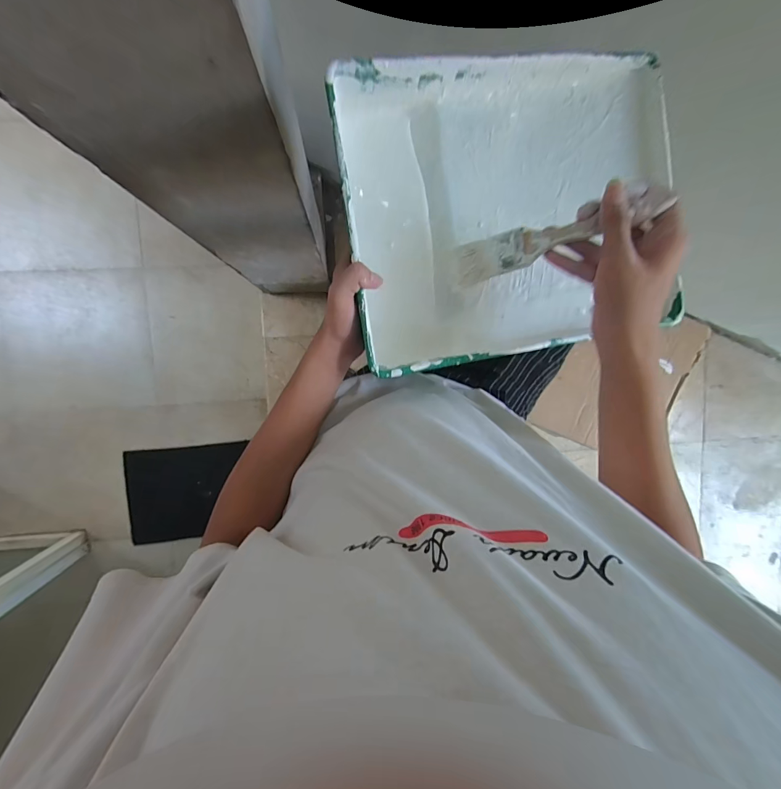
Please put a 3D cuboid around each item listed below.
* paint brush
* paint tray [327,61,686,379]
[{"bbox_3d":[0.141,-0.138,0.335,0.171,0.011,0.036,-11,98,27],"label":"paint brush"},{"bbox_3d":[0.126,-0.189,0.391,0.336,0.076,0.283,-11,97,-2],"label":"paint tray"}]

